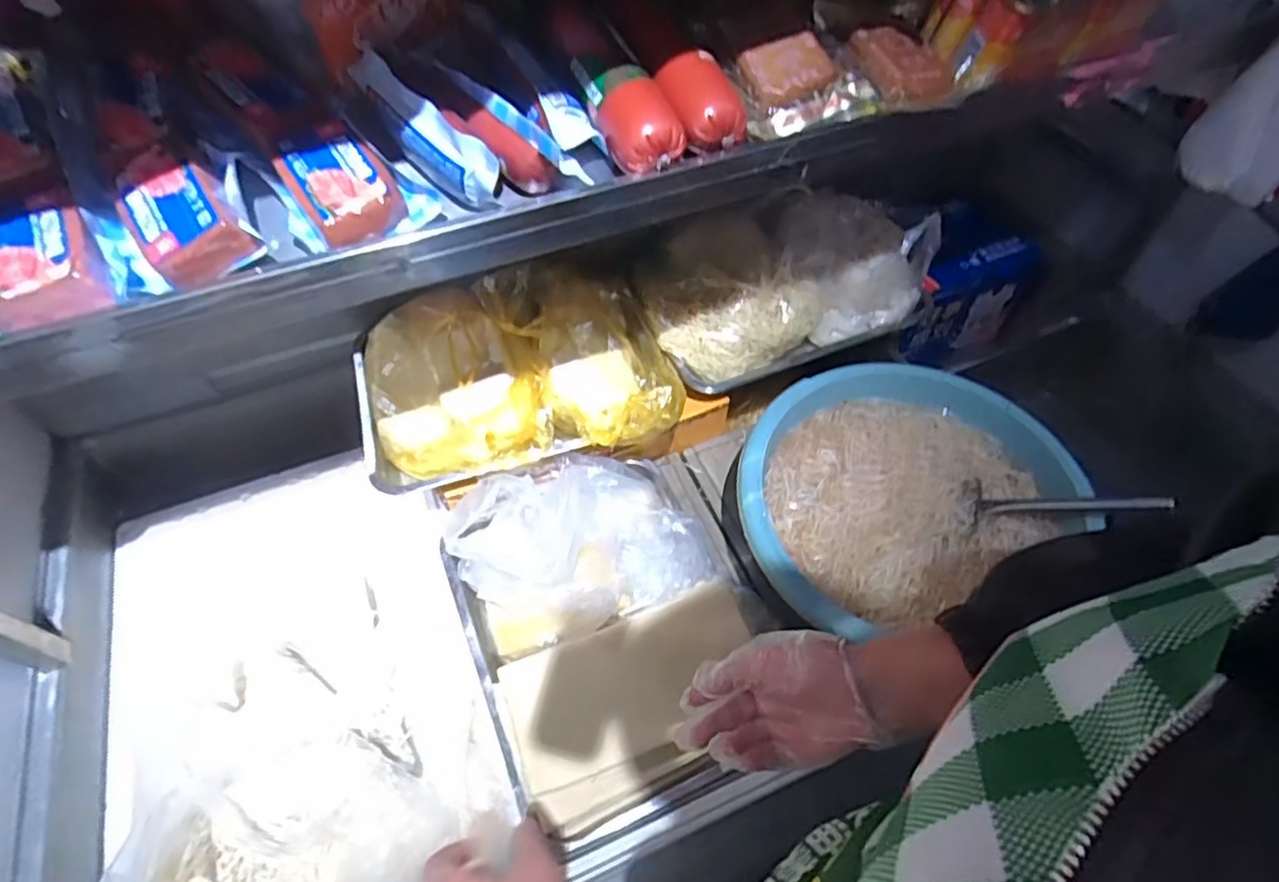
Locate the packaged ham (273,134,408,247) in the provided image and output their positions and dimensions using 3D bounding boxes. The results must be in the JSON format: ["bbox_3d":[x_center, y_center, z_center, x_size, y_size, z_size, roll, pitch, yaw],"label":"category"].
[{"bbox_3d":[-0.222,-0.191,0.499,0.071,0.036,0.091,-31,63,-19],"label":"packaged ham"}]

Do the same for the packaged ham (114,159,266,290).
[{"bbox_3d":[-0.315,-0.150,0.462,0.067,0.041,0.084,-33,63,-20],"label":"packaged ham"}]

